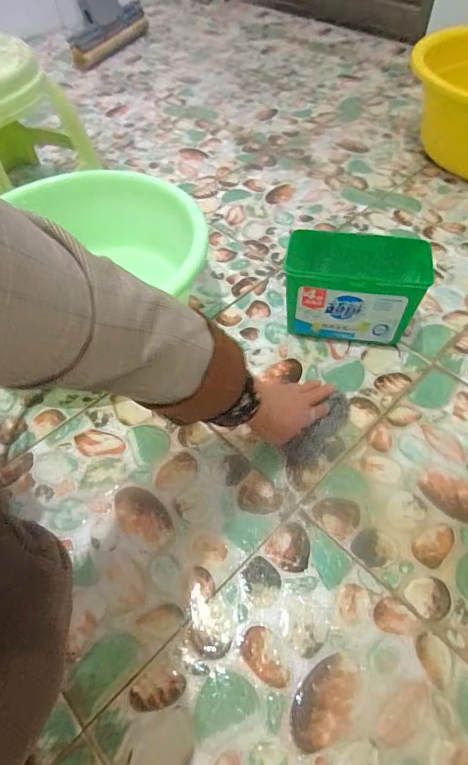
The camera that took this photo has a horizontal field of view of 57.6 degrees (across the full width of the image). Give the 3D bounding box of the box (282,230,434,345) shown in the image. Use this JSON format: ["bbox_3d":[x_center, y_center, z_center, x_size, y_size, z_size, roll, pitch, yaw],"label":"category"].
[{"bbox_3d":[0.166,-0.135,0.606,0.186,0.132,0.092,8,55,8],"label":"box"}]

